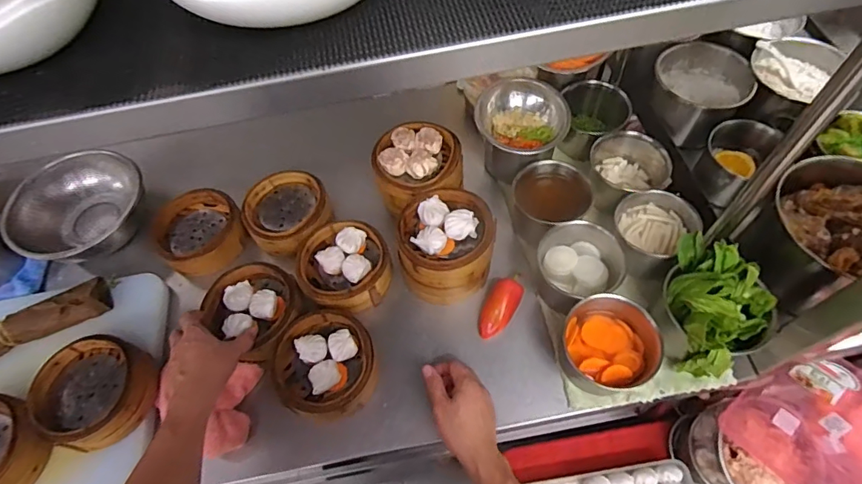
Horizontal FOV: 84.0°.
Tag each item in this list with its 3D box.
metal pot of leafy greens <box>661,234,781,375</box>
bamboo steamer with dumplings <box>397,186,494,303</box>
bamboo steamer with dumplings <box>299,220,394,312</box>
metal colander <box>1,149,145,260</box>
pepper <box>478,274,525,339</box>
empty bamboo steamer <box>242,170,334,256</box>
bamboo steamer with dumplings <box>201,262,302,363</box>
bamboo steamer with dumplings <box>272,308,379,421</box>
[{"bbox_3d":[0.376,0.094,0.640,0.128,0.130,0.151,23,64,17],"label":"metal pot of leafy greens"},{"bbox_3d":[0.025,0.005,0.743,0.147,0.109,0.146,-4,59,2],"label":"bamboo steamer with dumplings"},{"bbox_3d":[-0.141,0.039,0.773,0.142,0.062,0.151,-32,62,-13],"label":"bamboo steamer with dumplings"},{"bbox_3d":[-0.611,-0.058,0.833,0.209,0.068,0.205,5,60,8],"label":"metal colander"},{"bbox_3d":[0.105,0.097,0.733,0.047,0.034,0.106,28,80,20],"label":"pepper"},{"bbox_3d":[-0.248,-0.050,0.828,0.143,0.045,0.146,-23,60,-9],"label":"empty bamboo steamer"},{"bbox_3d":[-0.273,0.097,0.733,0.149,0.046,0.126,23,64,17],"label":"bamboo steamer with dumplings"},{"bbox_3d":[-0.150,0.177,0.695,0.140,0.070,0.150,-24,60,-9],"label":"bamboo steamer with dumplings"}]

